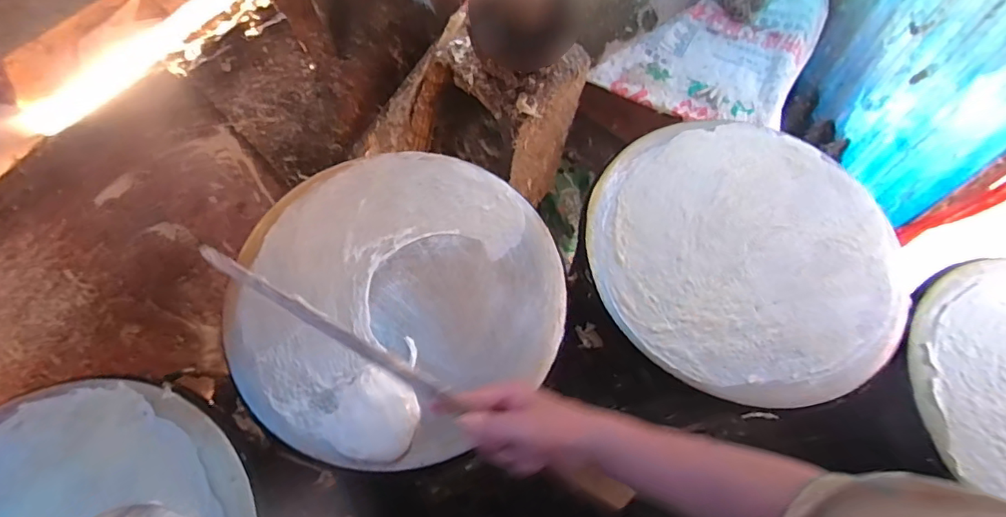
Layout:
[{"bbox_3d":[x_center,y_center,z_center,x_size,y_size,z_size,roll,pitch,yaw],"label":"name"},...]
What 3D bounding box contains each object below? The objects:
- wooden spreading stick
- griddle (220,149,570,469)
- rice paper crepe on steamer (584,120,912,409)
[{"bbox_3d":[-0.077,0.107,0.462,0.403,0.018,0.014,34,67,-11],"label":"wooden spreading stick"},{"bbox_3d":[-0.121,0.031,0.591,0.364,0.031,0.349,0,65,-1],"label":"griddle"},{"bbox_3d":[0.297,-0.011,0.643,0.377,0.046,0.372,3,65,0],"label":"rice paper crepe on steamer"}]

